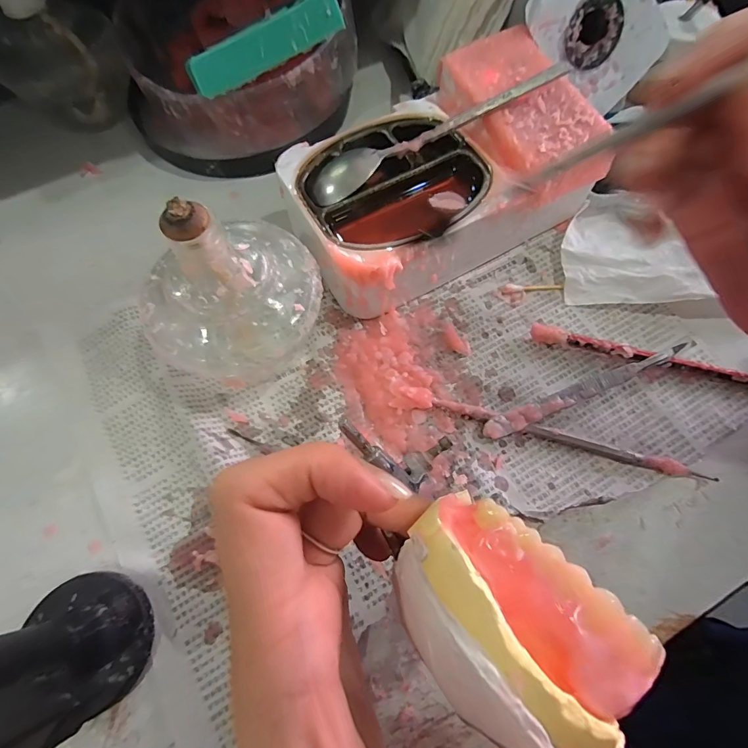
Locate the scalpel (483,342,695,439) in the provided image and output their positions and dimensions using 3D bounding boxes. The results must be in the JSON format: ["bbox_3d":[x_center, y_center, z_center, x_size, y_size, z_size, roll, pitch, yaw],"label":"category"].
[{"bbox_3d":[0.132,0.008,0.230,0.147,0.013,0.011,-21,70,-8],"label":"scalpel"}]

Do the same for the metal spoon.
[{"bbox_3d":[0.038,-0.153,0.238,0.166,0.017,0.030,-28,71,-10],"label":"metal spoon"}]

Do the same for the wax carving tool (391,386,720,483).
[{"bbox_3d":[0.099,0.033,0.221,0.176,0.012,0.012,14,69,6],"label":"wax carving tool"}]

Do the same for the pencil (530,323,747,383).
[{"bbox_3d":[0.176,-0.010,0.237,0.156,0.013,0.008,12,69,5],"label":"pencil"}]

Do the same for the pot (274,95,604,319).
[{"bbox_3d":[0.038,-0.120,0.261,0.188,0.056,0.106,-29,71,-11],"label":"pot"}]

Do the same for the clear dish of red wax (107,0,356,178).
[{"bbox_3d":[-0.113,-0.267,0.312,0.175,0.080,0.181,0,68,0],"label":"clear dish of red wax"}]

